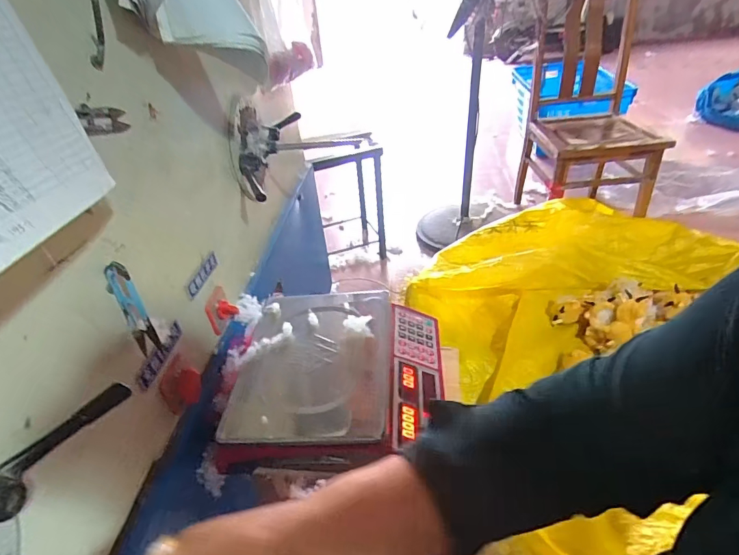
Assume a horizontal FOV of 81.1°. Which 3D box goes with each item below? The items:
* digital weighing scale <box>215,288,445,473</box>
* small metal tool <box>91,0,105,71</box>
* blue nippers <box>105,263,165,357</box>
[{"bbox_3d":[-0.043,0.144,0.681,0.309,0.089,0.310,-2,36,6],"label":"digital weighing scale"},{"bbox_3d":[-0.269,-0.240,0.427,0.009,0.070,0.016,29,41,-1],"label":"small metal tool"},{"bbox_3d":[-0.261,0.036,0.477,0.025,0.112,0.018,-28,41,-27],"label":"blue nippers"}]

